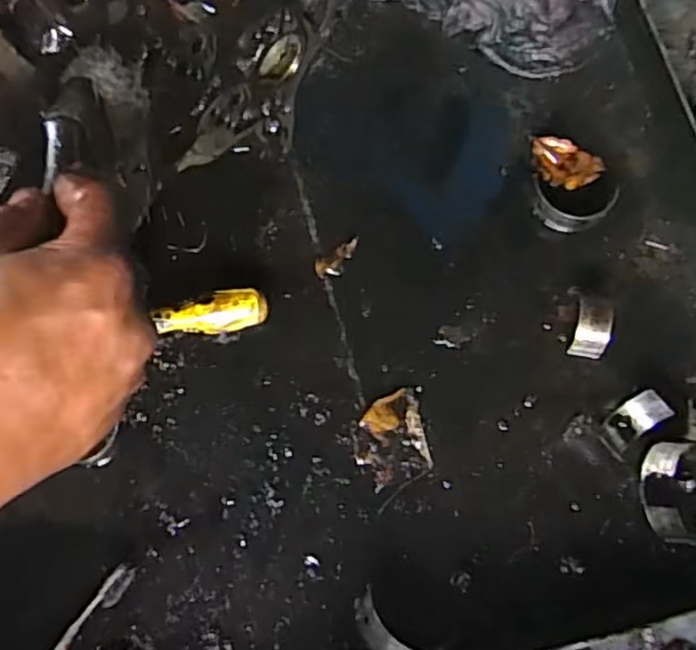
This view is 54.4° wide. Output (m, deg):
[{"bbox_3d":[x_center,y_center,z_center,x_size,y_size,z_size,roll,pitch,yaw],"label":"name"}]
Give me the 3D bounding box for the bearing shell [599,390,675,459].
[{"bbox_3d":[0.214,0.075,0.513,0.057,0.025,0.027,-35,79,-11],"label":"bearing shell"}]

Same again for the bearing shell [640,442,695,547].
[{"bbox_3d":[0.236,0.125,0.500,0.029,0.021,0.072,1,75,-2],"label":"bearing shell"}]

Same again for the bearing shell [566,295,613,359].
[{"bbox_3d":[0.194,0.003,0.537,0.029,0.024,0.045,11,75,1],"label":"bearing shell"}]

